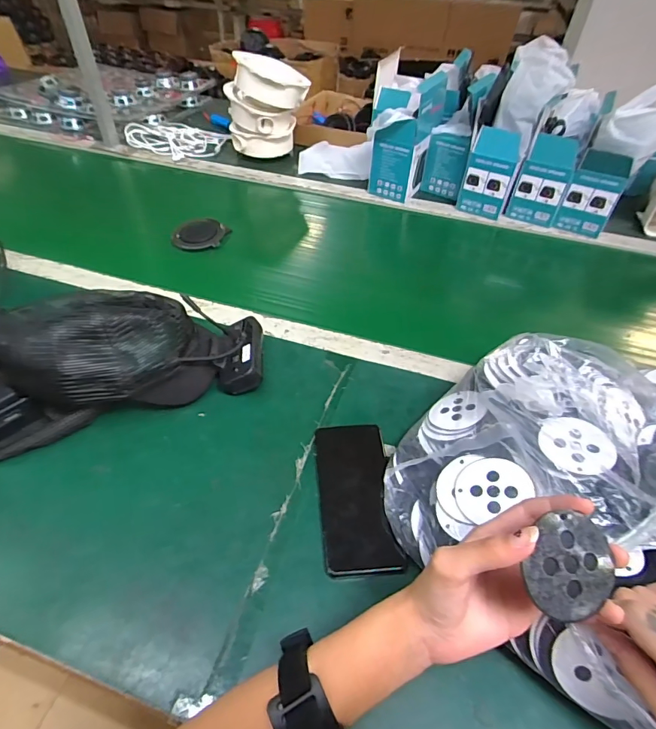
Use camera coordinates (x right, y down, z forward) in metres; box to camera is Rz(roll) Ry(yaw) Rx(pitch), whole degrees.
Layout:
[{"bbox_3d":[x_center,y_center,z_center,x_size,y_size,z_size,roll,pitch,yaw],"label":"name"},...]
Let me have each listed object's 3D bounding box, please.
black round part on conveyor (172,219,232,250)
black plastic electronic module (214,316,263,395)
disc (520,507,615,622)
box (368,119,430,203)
[{"bbox_3d":[-0.222,-0.230,0.755,0.091,0.017,0.077,9,47,5],"label":"black round part on conveyor"},{"bbox_3d":[-0.108,-0.015,0.533,0.054,0.050,0.107,-2,47,-6],"label":"black plastic electronic module"},{"bbox_3d":[0.147,0.121,0.257,0.060,0.007,0.056,3,78,-14],"label":"disc"},{"bbox_3d":[0.139,-0.409,0.843,0.088,0.139,0.084,27,51,20],"label":"box"}]

